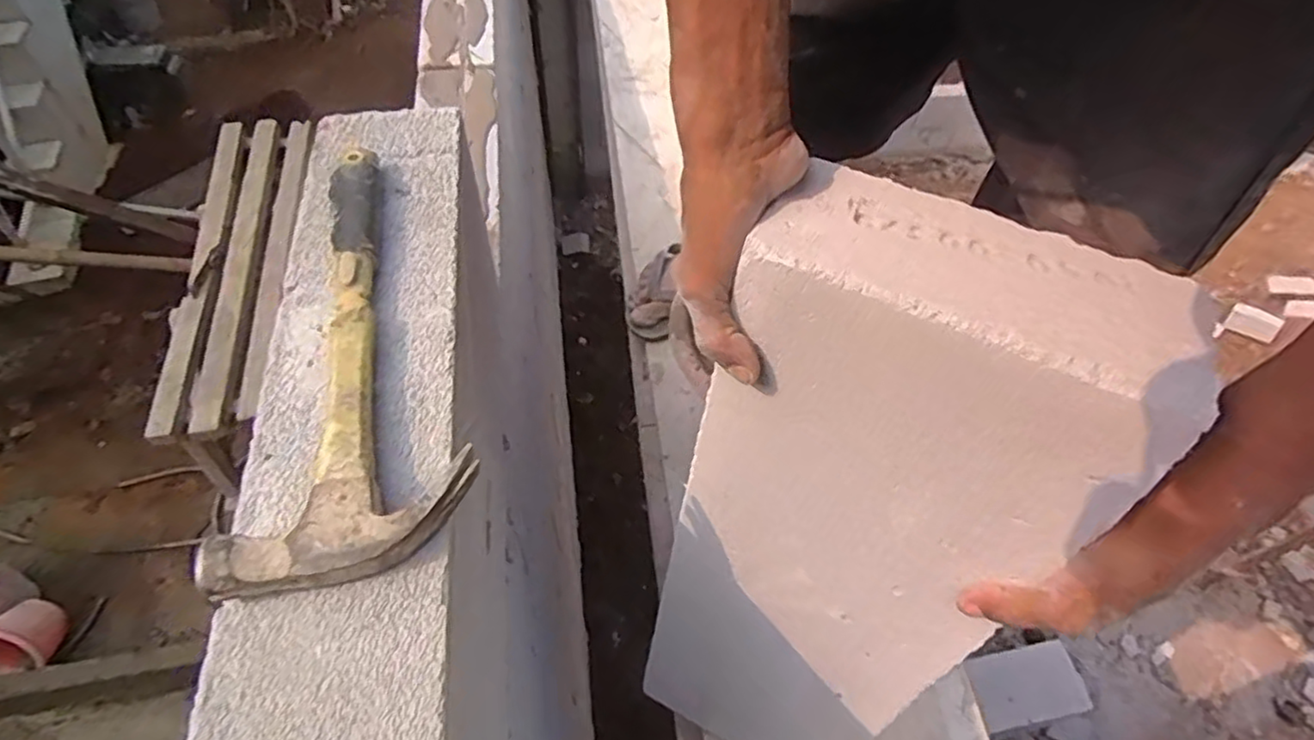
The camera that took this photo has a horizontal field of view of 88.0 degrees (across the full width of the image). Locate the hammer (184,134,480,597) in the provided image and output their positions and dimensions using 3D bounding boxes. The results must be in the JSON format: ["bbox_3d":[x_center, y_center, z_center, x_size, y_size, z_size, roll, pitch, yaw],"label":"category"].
[{"bbox_3d":[-0.166,-0.020,0.369,0.110,0.025,0.276,-11,56,-10],"label":"hammer"}]

